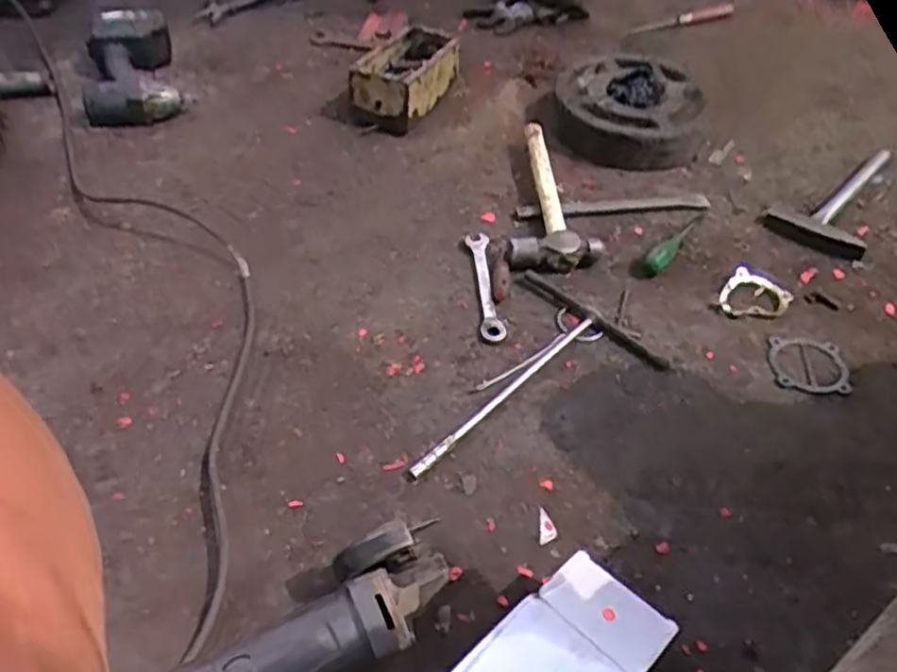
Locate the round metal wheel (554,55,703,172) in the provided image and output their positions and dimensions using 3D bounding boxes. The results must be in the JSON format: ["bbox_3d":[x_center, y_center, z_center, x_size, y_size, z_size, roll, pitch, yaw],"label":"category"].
[{"bbox_3d":[0.292,-0.372,1.222,0.236,0.067,0.276,9,46,2],"label":"round metal wheel"}]

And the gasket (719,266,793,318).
[{"bbox_3d":[0.386,-0.047,0.957,0.079,0.008,0.097,32,51,23],"label":"gasket"}]

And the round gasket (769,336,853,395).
[{"bbox_3d":[0.417,0.032,0.874,0.091,0.004,0.080,8,46,1],"label":"round gasket"}]

